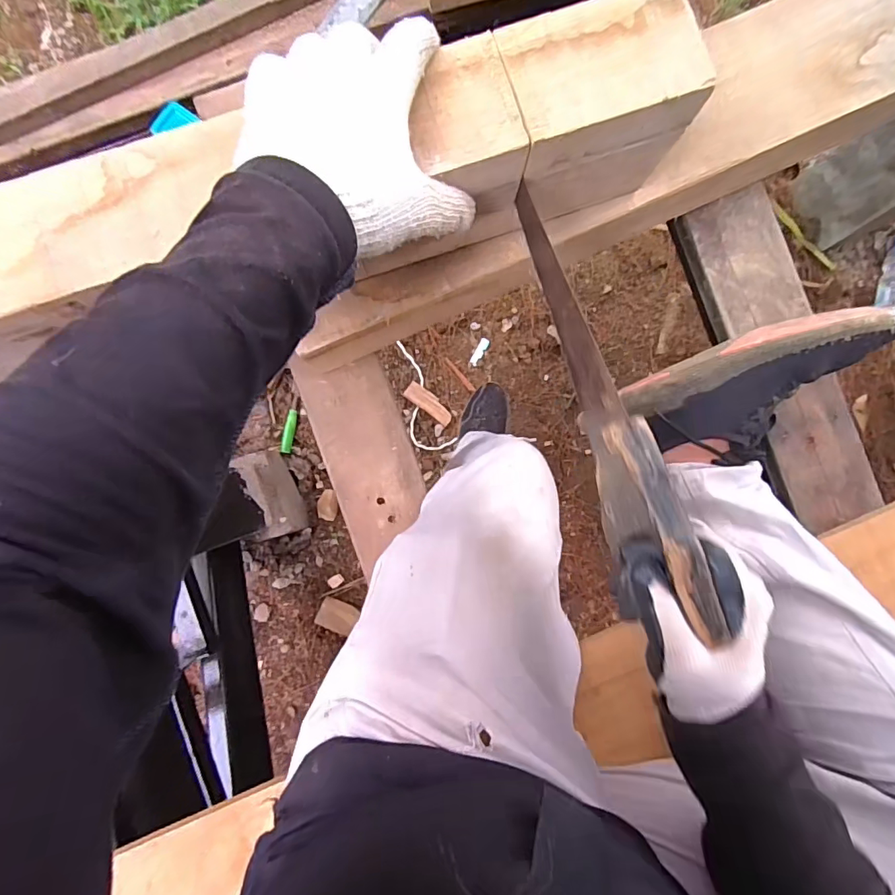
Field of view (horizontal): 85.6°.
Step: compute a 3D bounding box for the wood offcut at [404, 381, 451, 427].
[{"bbox_3d":[-0.045,-0.110,1.227,0.134,0.014,0.048,38,89,1],"label":"wood offcut"}]

